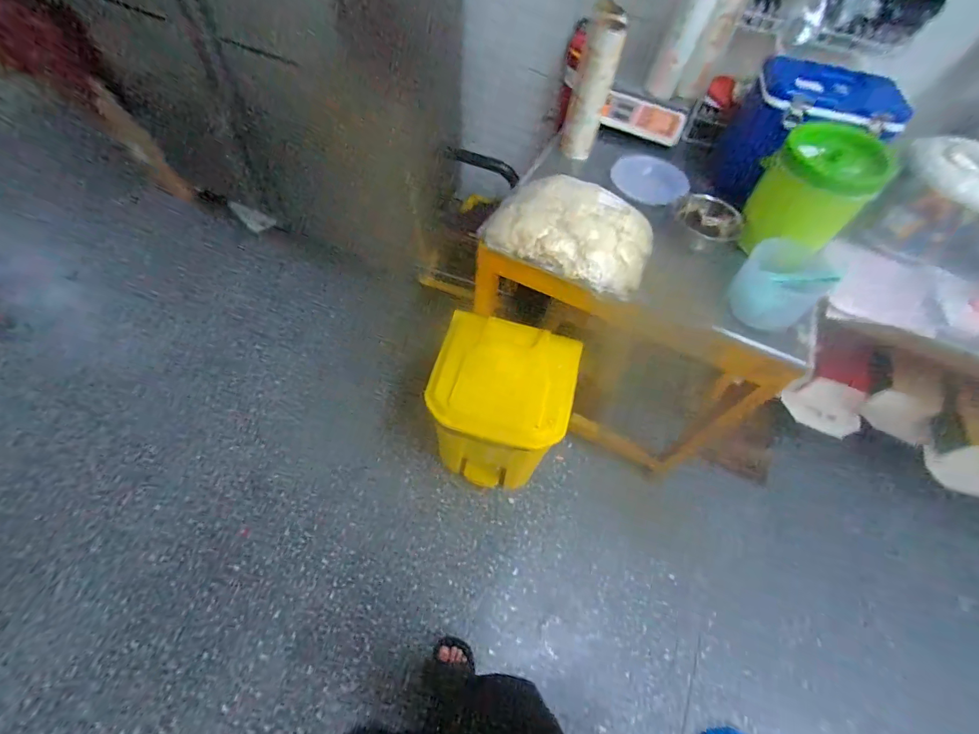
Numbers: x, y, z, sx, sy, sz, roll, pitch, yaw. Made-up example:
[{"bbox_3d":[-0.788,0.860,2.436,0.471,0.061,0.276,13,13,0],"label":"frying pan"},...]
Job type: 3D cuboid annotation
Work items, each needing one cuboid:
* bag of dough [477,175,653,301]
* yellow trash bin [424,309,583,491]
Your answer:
[{"bbox_3d":[0.190,-0.322,0.985,0.394,0.115,0.260,24,58,8],"label":"bag of dough"},{"bbox_3d":[0.032,0.165,1.365,0.384,0.554,0.355,16,58,3],"label":"yellow trash bin"}]

